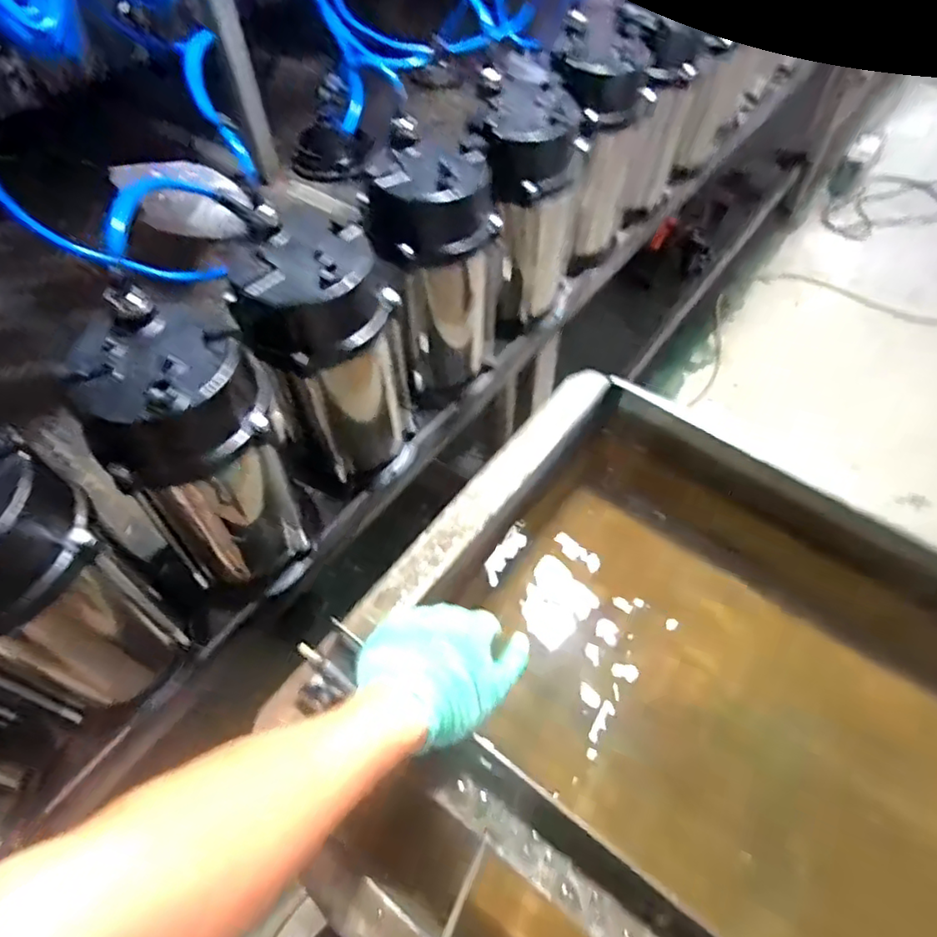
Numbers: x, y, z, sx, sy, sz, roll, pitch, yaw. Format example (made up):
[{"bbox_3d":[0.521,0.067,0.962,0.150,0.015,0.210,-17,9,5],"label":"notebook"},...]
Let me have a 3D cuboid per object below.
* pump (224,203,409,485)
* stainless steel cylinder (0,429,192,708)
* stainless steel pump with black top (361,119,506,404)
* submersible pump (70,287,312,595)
[{"bbox_3d":[-0.121,-0.095,0.556,0.115,0.251,0.102,-23,58,-14],"label":"pump"},{"bbox_3d":[-0.303,0.091,0.429,0.111,0.248,0.120,21,59,15],"label":"stainless steel cylinder"},{"bbox_3d":[-0.033,-0.198,0.629,0.118,0.246,0.109,-12,56,-7],"label":"stainless steel pump with black top"},{"bbox_3d":[-0.207,0.001,0.496,0.115,0.261,0.109,-15,57,-9],"label":"submersible pump"}]

